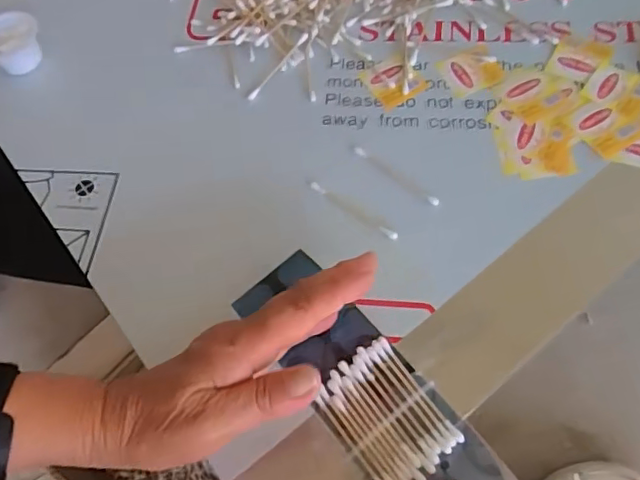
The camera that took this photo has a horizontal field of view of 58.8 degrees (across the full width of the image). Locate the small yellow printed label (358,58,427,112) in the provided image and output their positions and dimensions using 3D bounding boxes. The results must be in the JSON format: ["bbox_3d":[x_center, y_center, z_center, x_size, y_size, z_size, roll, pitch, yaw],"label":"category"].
[{"bbox_3d":[0.056,-0.122,0.439,0.038,0.004,0.042,-29,64,-9],"label":"small yellow printed label"}]

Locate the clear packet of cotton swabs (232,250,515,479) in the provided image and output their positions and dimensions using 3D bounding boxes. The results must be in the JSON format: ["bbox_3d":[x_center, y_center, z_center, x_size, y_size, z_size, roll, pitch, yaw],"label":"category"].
[{"bbox_3d":[0.032,0.094,0.331,0.061,0.009,0.211,-39,65,-14],"label":"clear packet of cotton swabs"}]

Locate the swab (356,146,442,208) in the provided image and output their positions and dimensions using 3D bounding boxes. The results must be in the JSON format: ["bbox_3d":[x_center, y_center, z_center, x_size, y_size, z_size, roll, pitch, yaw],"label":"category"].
[{"bbox_3d":[0.053,-0.046,0.399,0.074,0.004,0.007,39,72,19],"label":"swab"}]

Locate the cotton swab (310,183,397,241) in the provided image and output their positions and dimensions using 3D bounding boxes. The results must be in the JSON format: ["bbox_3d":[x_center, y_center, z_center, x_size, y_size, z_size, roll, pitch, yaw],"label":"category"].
[{"bbox_3d":[0.024,-0.021,0.392,0.072,0.007,0.008,35,71,18],"label":"cotton swab"}]

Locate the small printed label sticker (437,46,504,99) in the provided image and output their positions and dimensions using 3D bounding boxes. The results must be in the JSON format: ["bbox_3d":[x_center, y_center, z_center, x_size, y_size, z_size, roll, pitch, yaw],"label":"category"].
[{"bbox_3d":[0.115,-0.130,0.436,0.041,0.004,0.042,-18,62,-3],"label":"small printed label sticker"}]

